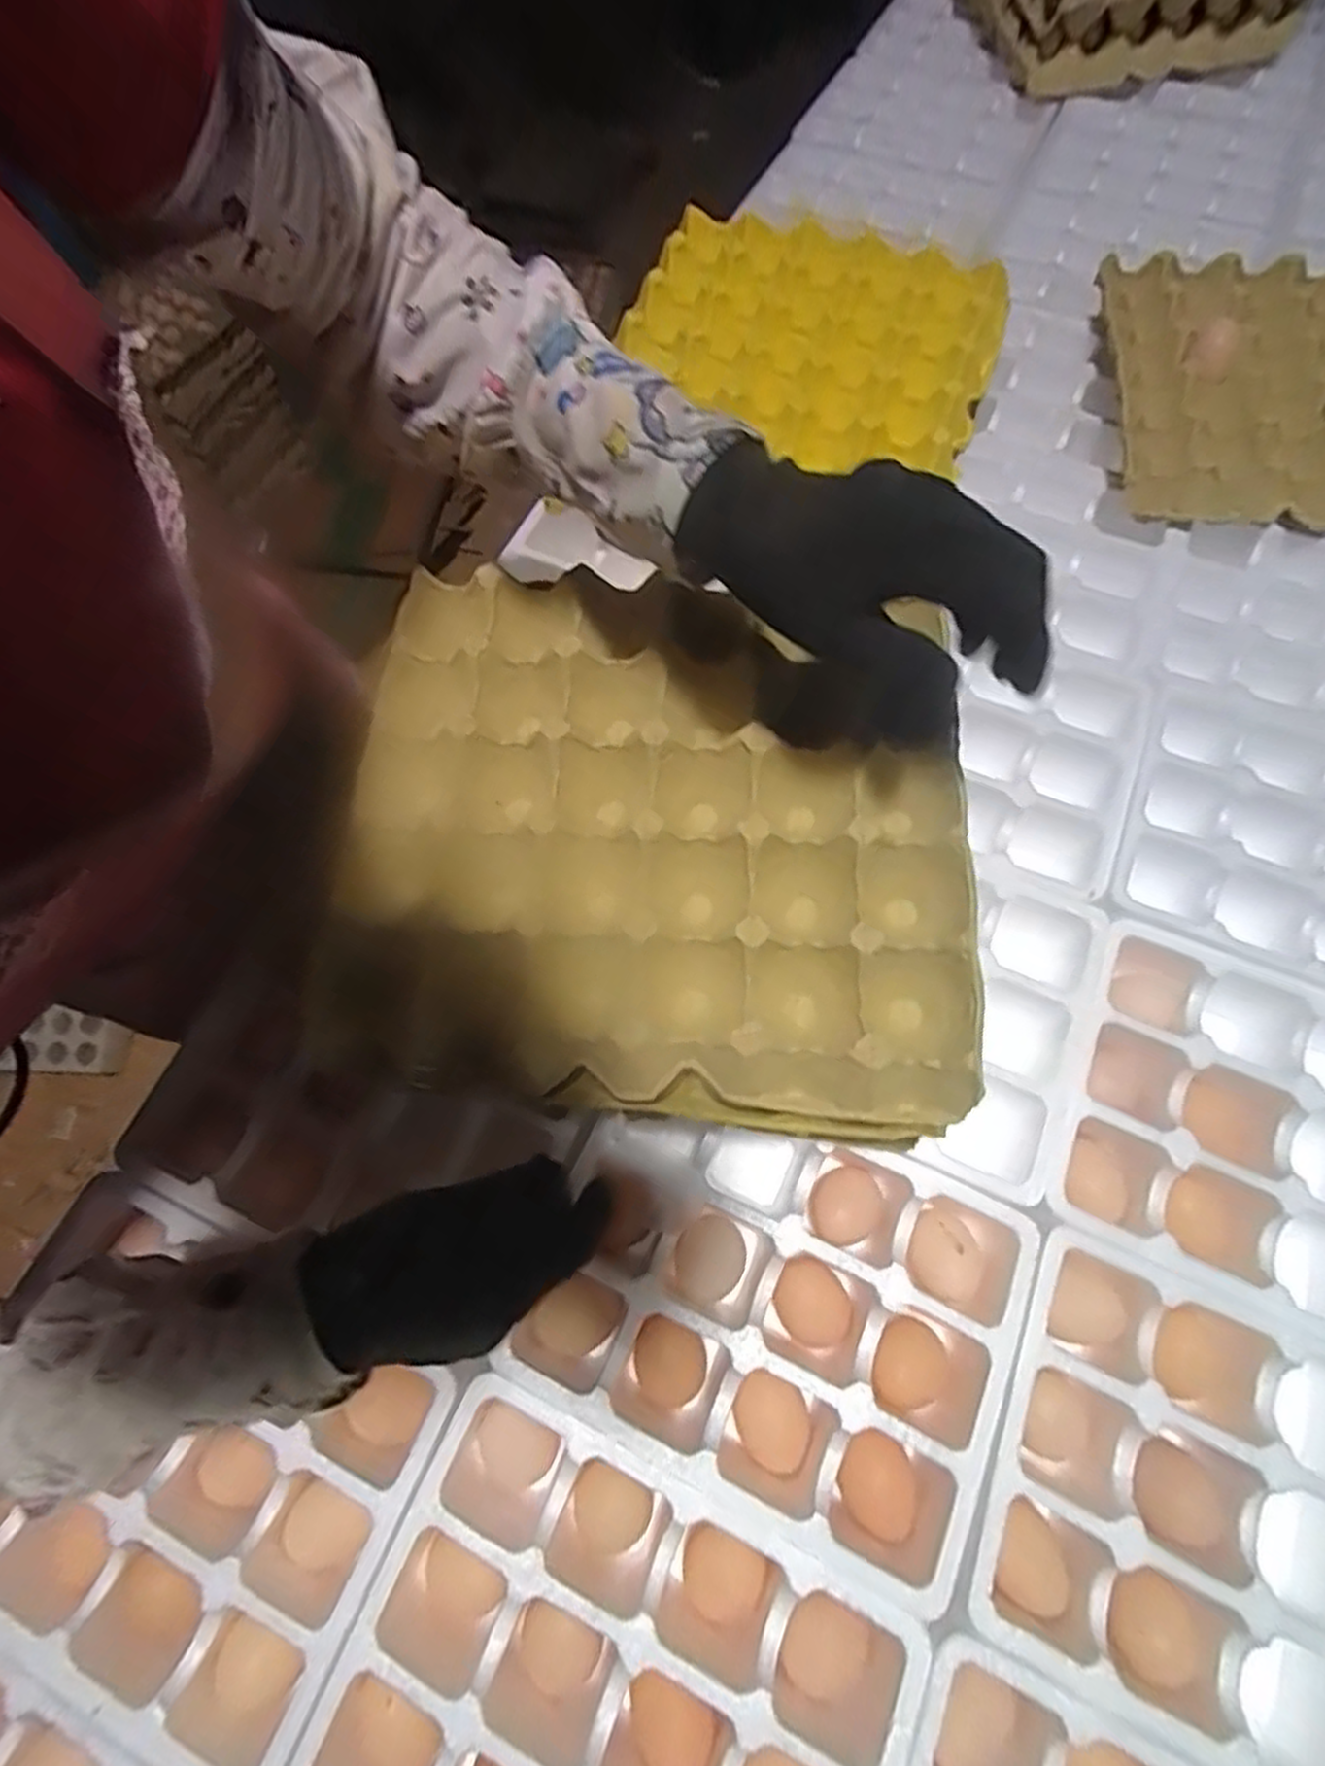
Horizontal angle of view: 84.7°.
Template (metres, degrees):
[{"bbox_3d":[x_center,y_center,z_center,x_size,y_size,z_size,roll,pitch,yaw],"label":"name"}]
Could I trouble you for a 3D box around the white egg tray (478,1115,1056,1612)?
[{"bbox_3d":[0.058,0.226,0.407,0.244,0.067,0.183,23,70,11],"label":"white egg tray"}]

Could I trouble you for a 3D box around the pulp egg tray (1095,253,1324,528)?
[{"bbox_3d":[0.509,-0.396,0.580,0.296,0.046,0.282,7,69,4],"label":"pulp egg tray"}]

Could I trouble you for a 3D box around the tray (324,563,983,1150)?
[{"bbox_3d":[-0.011,-0.030,0.361,0.301,0.055,0.268,7,69,3],"label":"tray"}]

